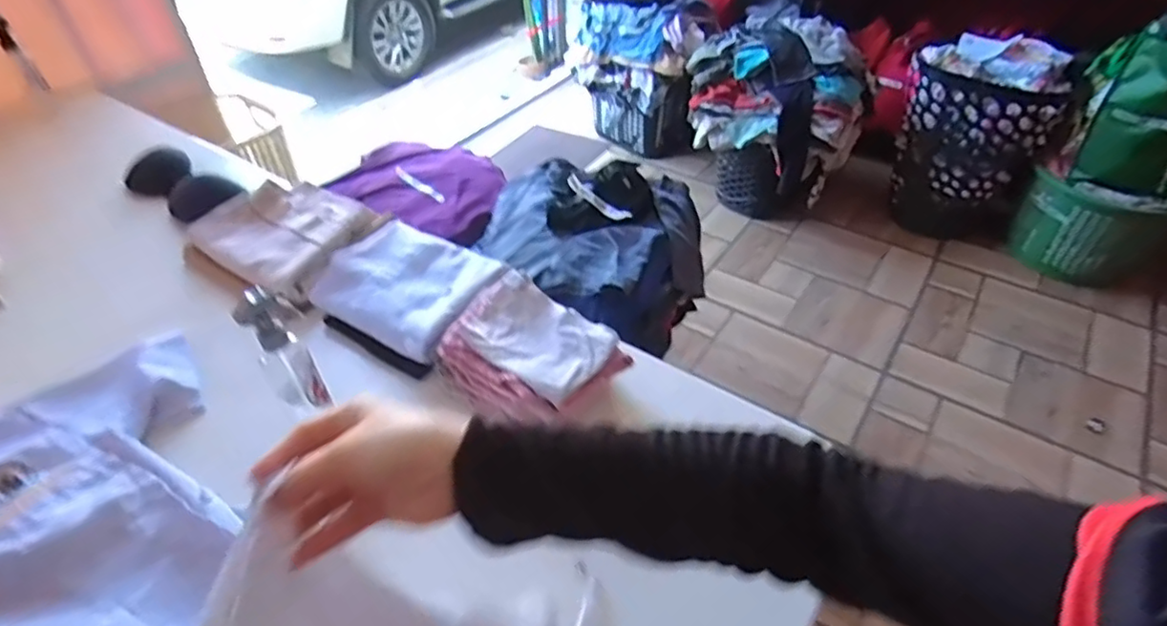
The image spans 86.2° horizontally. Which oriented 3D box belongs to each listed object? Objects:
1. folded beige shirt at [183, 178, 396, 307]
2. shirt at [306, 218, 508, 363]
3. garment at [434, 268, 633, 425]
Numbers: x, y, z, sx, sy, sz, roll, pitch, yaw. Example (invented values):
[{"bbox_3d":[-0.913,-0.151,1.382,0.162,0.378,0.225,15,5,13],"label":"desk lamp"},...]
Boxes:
[{"bbox_3d":[-0.465,-0.128,0.973,0.273,0.060,0.229,23,49,23],"label":"folded beige shirt"},{"bbox_3d":[-0.242,-0.046,0.859,0.224,0.036,0.183,25,50,24],"label":"shirt"},{"bbox_3d":[-0.071,0.048,0.756,0.194,0.060,0.153,31,52,29],"label":"garment"}]

